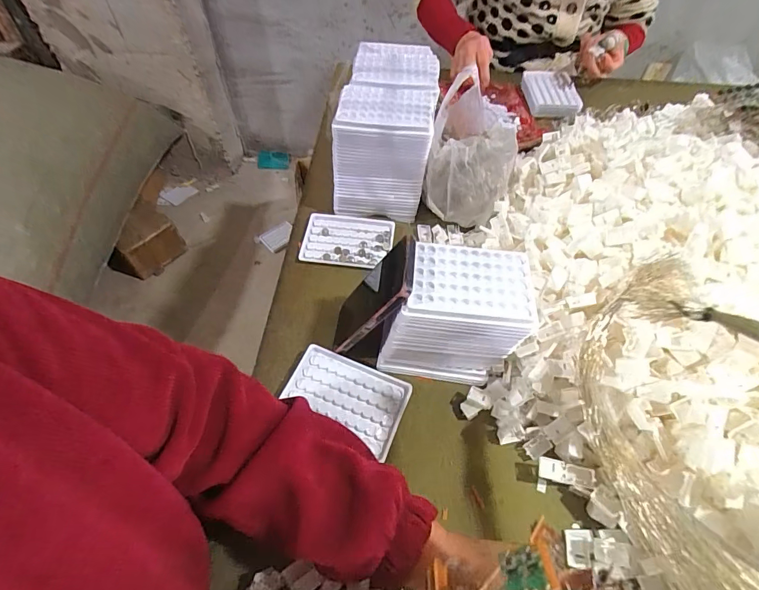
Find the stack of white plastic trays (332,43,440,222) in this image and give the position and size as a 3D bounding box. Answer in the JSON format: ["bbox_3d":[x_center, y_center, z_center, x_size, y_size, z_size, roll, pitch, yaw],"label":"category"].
[{"bbox_3d":[0.015,-0.260,0.634,0.133,0.161,0.235,7,55,5],"label":"stack of white plastic trays"}]

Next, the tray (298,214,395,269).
[{"bbox_3d":[-0.047,-0.085,0.600,0.132,0.006,0.100,4,54,2],"label":"tray"}]

